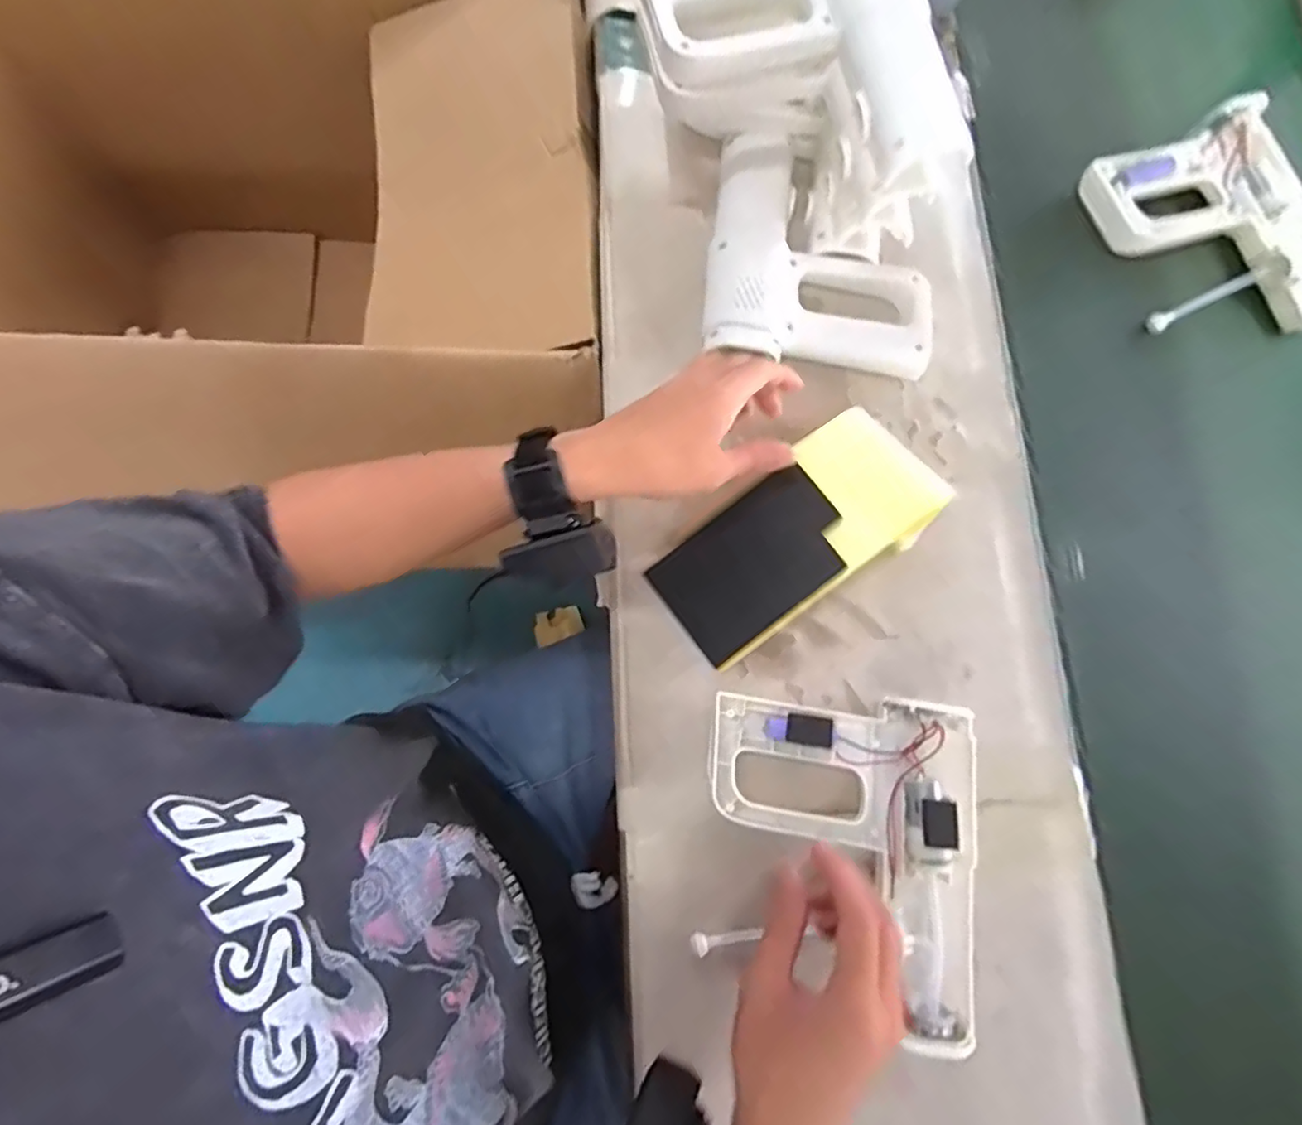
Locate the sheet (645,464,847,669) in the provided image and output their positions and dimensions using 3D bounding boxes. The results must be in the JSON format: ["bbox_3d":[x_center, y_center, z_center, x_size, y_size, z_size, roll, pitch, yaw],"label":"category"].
[{"bbox_3d":[0.075,0.000,0.451,0.137,0.005,0.086,-38,77,5],"label":"sheet"}]

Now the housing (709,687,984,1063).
[{"bbox_3d":[0.130,0.200,0.418,0.179,0.045,0.204,4,77,-1],"label":"housing"}]

